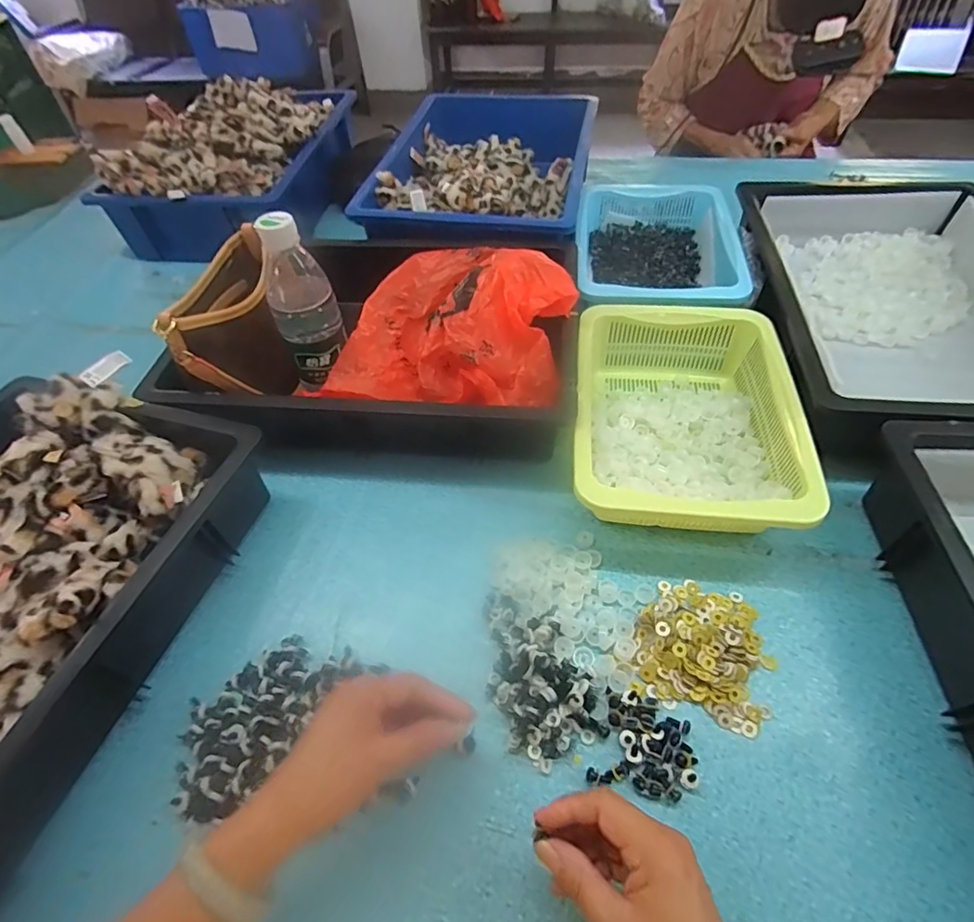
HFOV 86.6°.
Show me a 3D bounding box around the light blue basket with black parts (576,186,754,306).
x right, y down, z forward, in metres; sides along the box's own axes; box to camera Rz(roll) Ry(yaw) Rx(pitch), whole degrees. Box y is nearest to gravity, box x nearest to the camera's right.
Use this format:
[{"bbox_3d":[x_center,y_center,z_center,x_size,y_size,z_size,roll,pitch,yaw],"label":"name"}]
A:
[{"bbox_3d":[0.233,-0.294,0.727,0.211,0.071,0.309,6,53,9],"label":"light blue basket with black parts"}]

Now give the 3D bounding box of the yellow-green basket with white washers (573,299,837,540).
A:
[{"bbox_3d":[0.197,-0.050,0.534,0.202,0.075,0.272,5,49,8],"label":"yellow-green basket with white washers"}]

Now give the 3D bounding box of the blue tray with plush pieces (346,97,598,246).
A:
[{"bbox_3d":[0.005,-0.495,0.867,0.318,0.081,0.495,7,53,9],"label":"blue tray with plush pieces"}]

